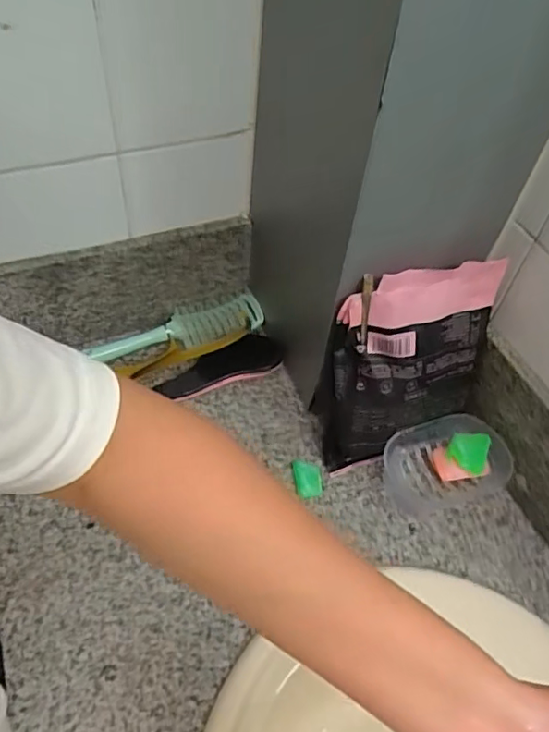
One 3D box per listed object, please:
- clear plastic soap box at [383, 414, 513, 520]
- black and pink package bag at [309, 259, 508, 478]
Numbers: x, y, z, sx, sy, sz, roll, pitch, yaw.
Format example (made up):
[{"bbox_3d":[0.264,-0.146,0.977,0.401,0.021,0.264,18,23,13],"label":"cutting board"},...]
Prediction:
[{"bbox_3d":[0.204,0.117,0.689,0.144,0.051,0.094,-12,54,-16],"label":"clear plastic soap box"},{"bbox_3d":[0.153,0.006,0.658,0.186,0.249,0.096,-9,53,-13],"label":"black and pink package bag"}]

